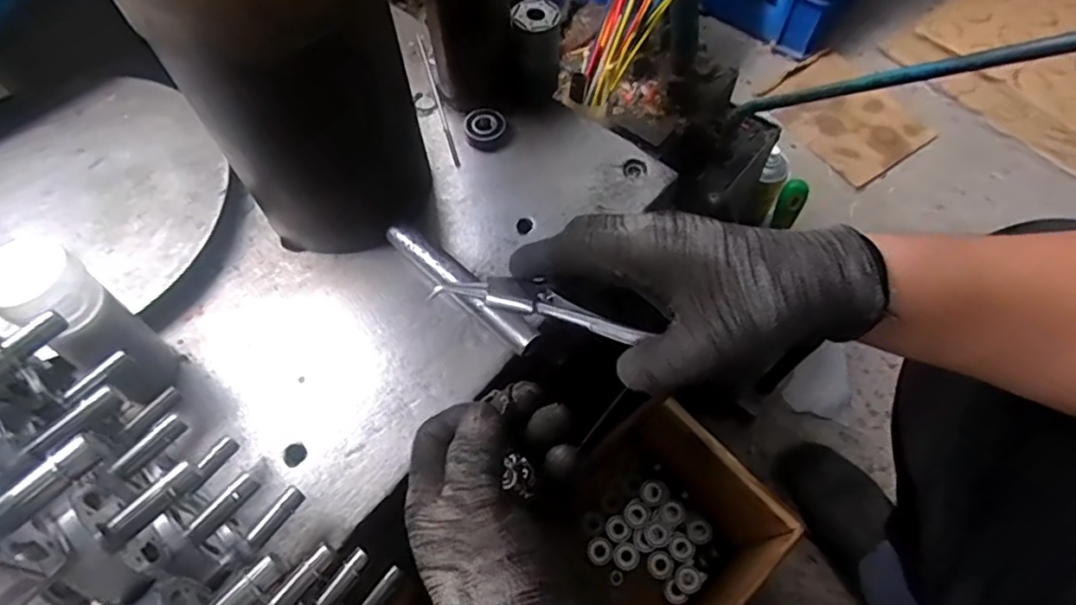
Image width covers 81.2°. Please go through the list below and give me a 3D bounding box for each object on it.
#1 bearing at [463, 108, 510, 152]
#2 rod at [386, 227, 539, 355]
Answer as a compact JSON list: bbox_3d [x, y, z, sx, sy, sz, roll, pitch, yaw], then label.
[{"bbox_3d":[-0.042,-0.142,0.516,0.036,0.014,0.033,-5,61,-2],"label":"bearing"},{"bbox_3d":[-0.055,-0.011,0.446,0.137,0.023,0.020,39,69,20],"label":"rod"}]

